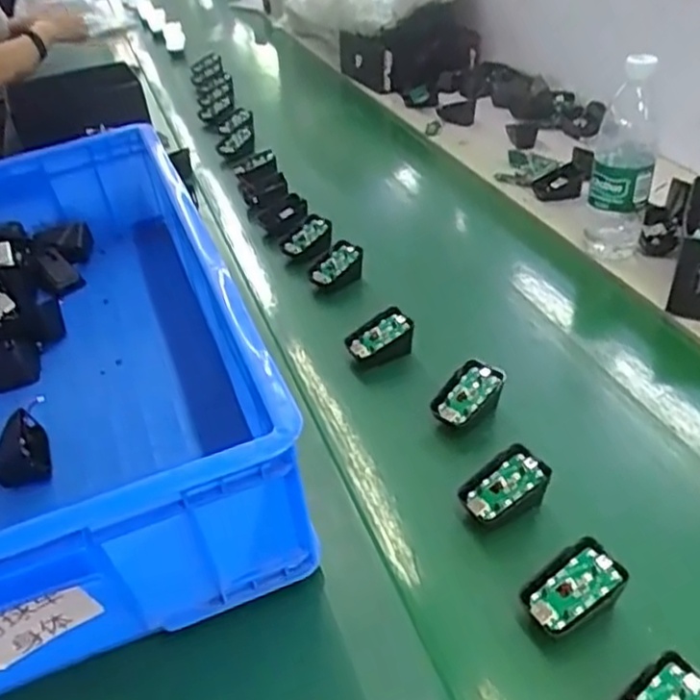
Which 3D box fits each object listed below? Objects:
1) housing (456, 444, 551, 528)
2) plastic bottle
[{"bbox_3d":[0.121,0.112,0.579,0.068,0.043,0.042,-17,36,-15],"label":"housing"},{"bbox_3d":[0.316,-0.205,0.846,0.070,0.244,0.064,9,32,15],"label":"plastic bottle"}]

